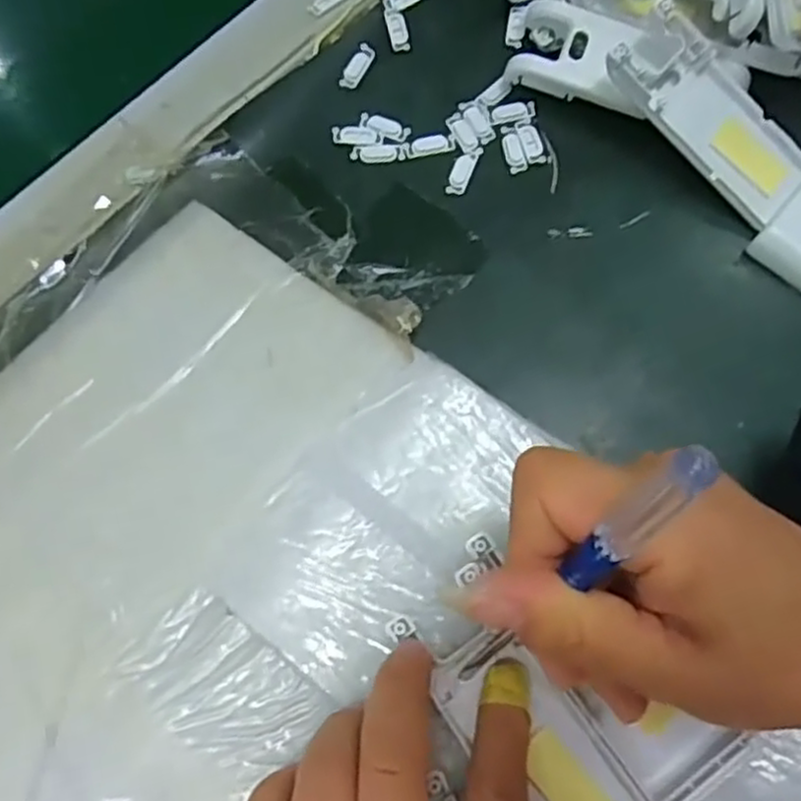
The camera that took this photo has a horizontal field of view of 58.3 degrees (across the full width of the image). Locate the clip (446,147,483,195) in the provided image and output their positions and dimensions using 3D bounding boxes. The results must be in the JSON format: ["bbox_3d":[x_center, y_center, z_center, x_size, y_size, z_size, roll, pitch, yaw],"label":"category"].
[{"bbox_3d":[0.028,-0.103,0.319,0.009,0.004,0.026,21,73,9],"label":"clip"}]

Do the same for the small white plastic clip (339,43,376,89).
[{"bbox_3d":[-0.020,-0.157,0.336,0.009,0.004,0.025,26,74,10],"label":"small white plastic clip"}]

